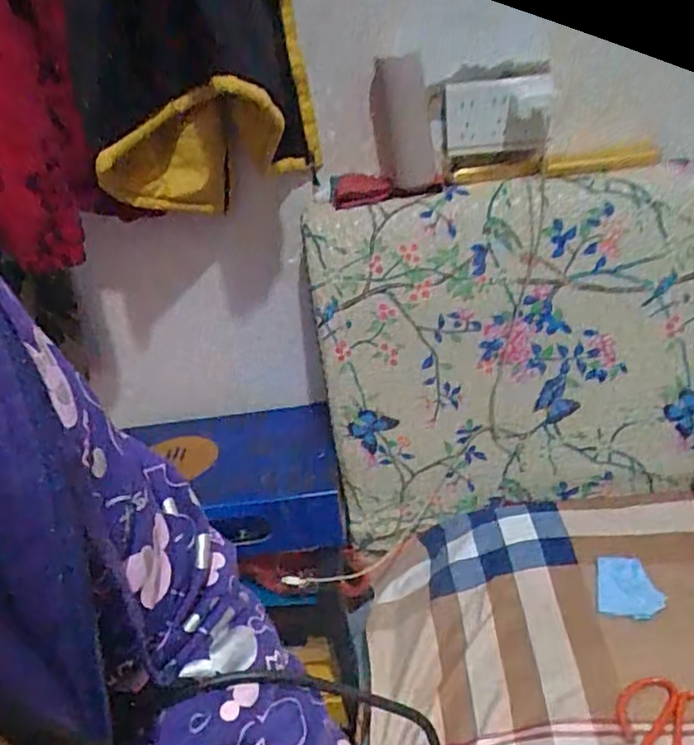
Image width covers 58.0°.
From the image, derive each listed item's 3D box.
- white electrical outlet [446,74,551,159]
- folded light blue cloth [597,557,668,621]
[{"bbox_3d":[0.181,-0.307,0.757,0.122,0.084,0.043,-6,31,0],"label":"white electrical outlet"},{"bbox_3d":[0.354,0.269,0.784,0.075,0.006,0.076,1,49,20],"label":"folded light blue cloth"}]

